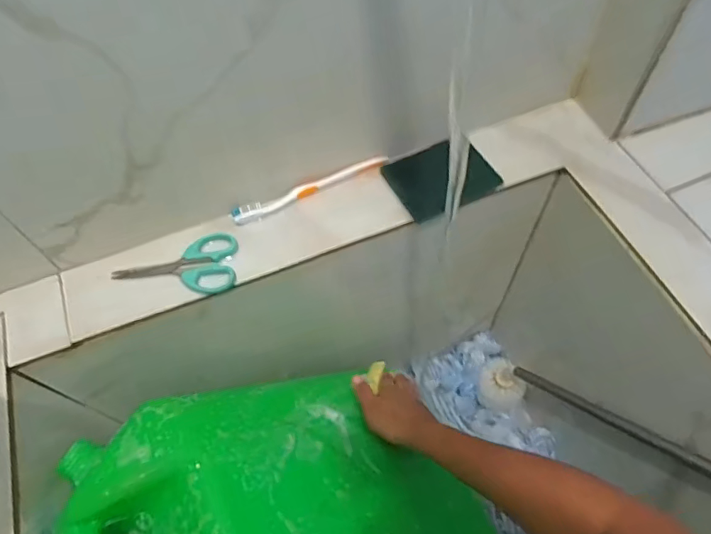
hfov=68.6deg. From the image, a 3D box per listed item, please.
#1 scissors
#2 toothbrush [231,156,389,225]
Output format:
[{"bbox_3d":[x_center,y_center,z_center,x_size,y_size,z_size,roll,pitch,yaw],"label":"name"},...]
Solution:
[{"bbox_3d":[-0.179,0.001,0.512,0.122,0.012,0.060,-7,60,-1],"label":"scissors"},{"bbox_3d":[-0.048,-0.084,0.547,0.170,0.020,0.015,-21,62,-9],"label":"toothbrush"}]

